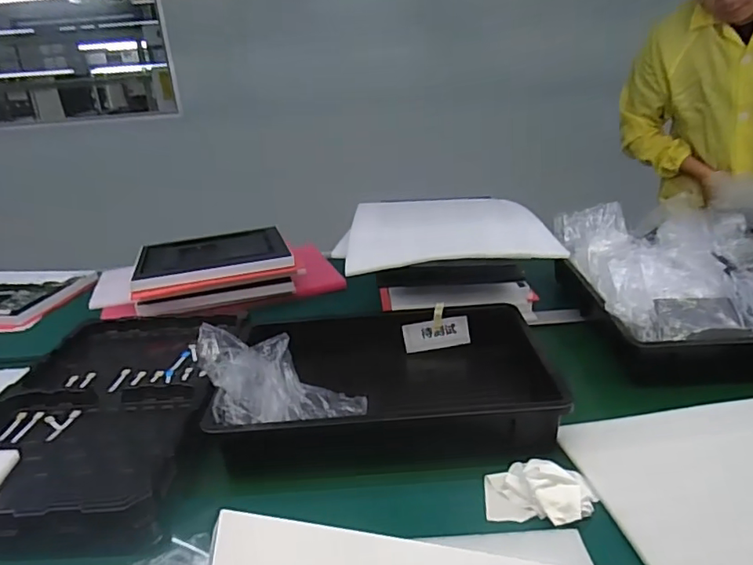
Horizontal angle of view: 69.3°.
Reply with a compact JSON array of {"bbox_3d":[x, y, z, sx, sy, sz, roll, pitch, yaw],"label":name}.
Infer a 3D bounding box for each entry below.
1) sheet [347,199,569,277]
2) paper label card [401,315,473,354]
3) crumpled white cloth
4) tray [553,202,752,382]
[{"bbox_3d":[0.120,-0.096,0.966,0.319,0.026,0.346,-3,22,3],"label":"sheet"},{"bbox_3d":[0.098,0.085,0.894,0.106,0.049,0.004,-10,3,6],"label":"paper label card"},{"bbox_3d":[0.176,0.220,0.590,0.111,0.035,0.085,3,23,16],"label":"crumpled white cloth"},{"bbox_3d":[0.492,-0.012,0.914,0.297,0.145,0.403,-1,22,7],"label":"tray"}]

